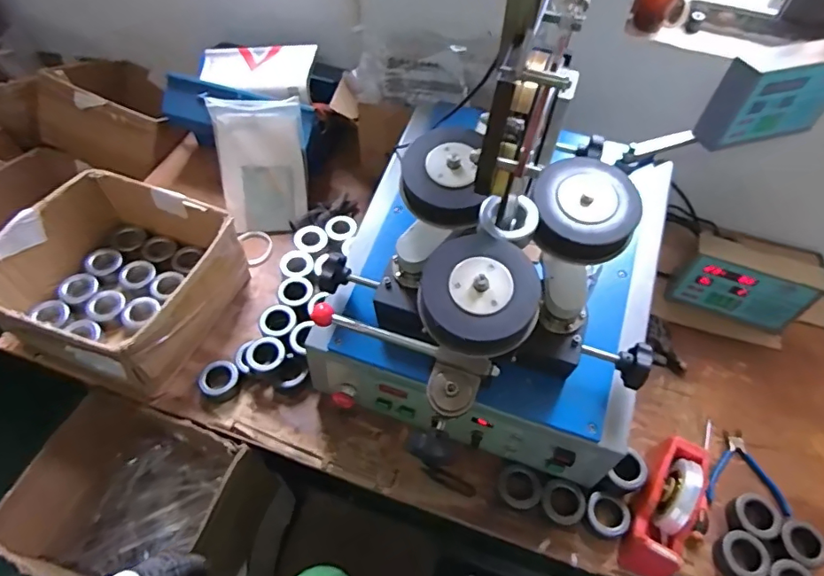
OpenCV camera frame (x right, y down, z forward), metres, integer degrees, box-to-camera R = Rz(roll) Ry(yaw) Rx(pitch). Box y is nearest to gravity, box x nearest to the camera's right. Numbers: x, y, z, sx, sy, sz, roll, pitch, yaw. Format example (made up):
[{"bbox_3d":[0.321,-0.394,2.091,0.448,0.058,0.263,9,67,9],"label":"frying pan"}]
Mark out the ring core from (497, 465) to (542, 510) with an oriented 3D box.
[{"bbox_3d":[0.172,0.318,0.816,0.065,0.025,0.064,1,56,-2],"label":"ring core"}]

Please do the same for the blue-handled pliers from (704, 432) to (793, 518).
[{"bbox_3d":[0.563,0.309,0.875,0.129,0.024,0.138,12,56,6],"label":"blue-handled pliers"}]

